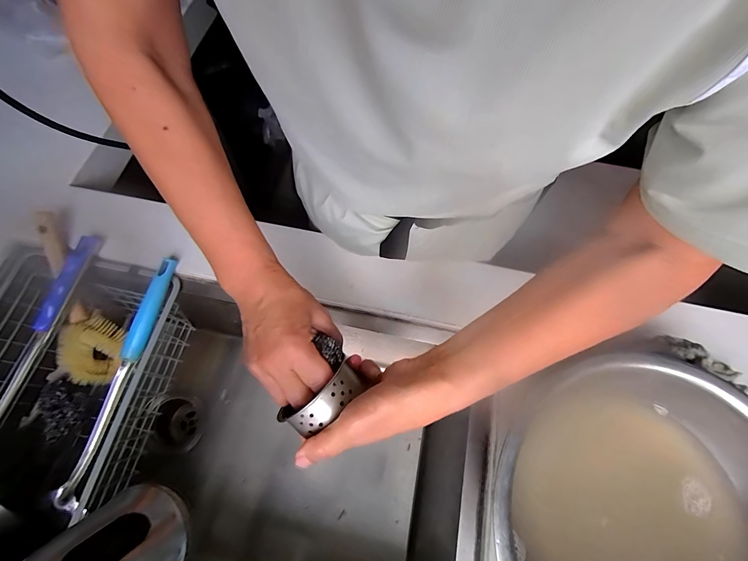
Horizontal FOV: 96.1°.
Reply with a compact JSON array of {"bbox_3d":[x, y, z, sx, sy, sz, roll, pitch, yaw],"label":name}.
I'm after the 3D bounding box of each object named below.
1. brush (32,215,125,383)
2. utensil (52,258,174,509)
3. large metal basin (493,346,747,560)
[{"bbox_3d":[-0.392,0.031,0.441,0.078,0.040,0.238,-10,101,-6],"label":"brush"},{"bbox_3d":[-0.306,0.116,0.407,0.026,0.022,0.299,19,84,6],"label":"utensil"},{"bbox_3d":[0.243,0.234,0.304,0.279,0.100,0.258,1,68,-2],"label":"large metal basin"}]

